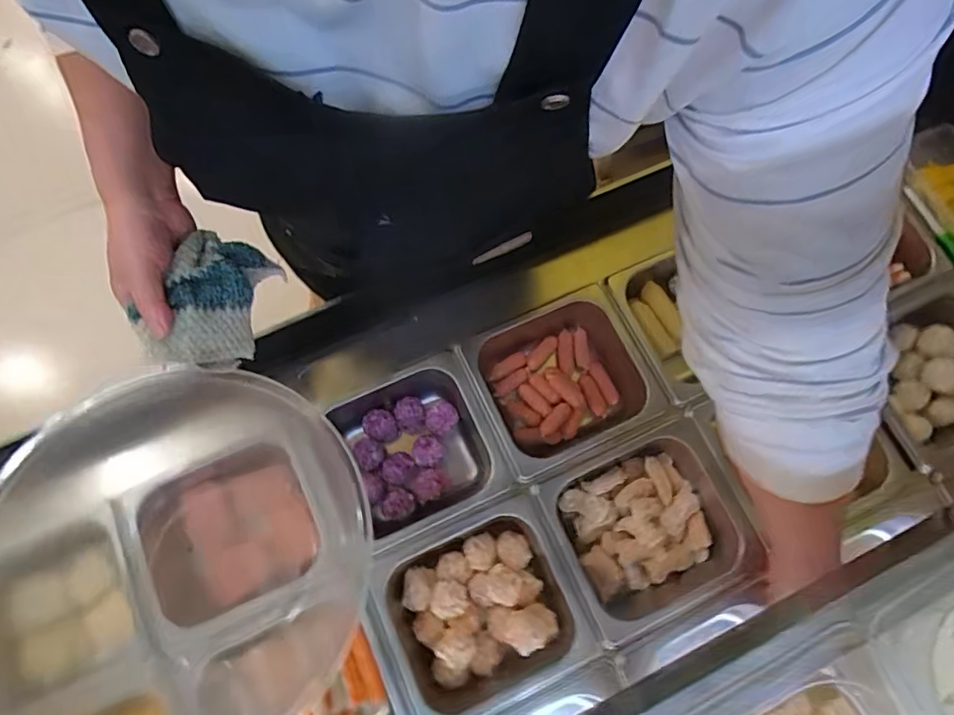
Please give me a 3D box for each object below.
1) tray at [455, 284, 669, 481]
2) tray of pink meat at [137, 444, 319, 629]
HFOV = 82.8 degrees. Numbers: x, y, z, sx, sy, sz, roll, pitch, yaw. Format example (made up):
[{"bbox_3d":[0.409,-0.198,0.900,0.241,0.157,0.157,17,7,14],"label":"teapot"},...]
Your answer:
[{"bbox_3d":[0.085,0.027,0.588,0.172,0.064,0.161,-24,73,-8],"label":"tray"},{"bbox_3d":[-0.235,0.165,0.533,0.144,0.051,0.143,-24,73,-8],"label":"tray of pink meat"}]

